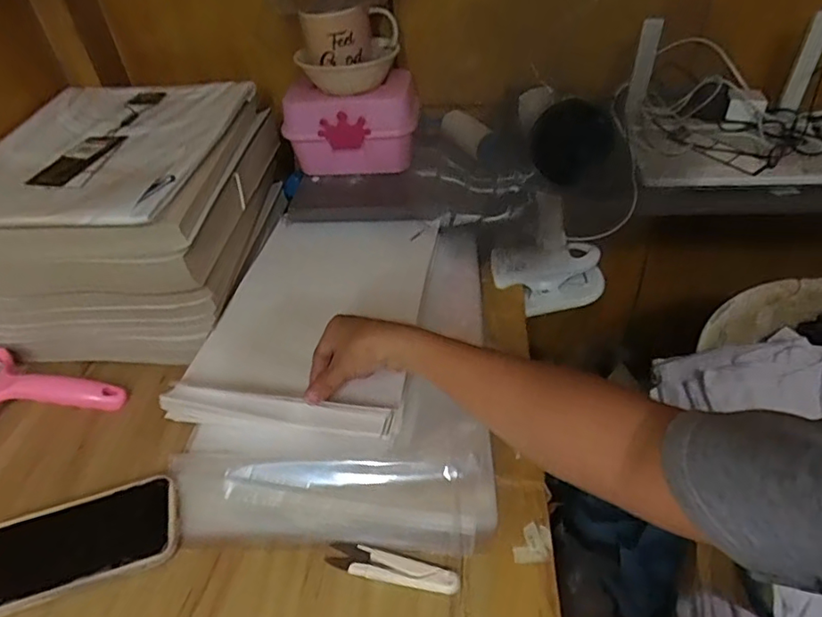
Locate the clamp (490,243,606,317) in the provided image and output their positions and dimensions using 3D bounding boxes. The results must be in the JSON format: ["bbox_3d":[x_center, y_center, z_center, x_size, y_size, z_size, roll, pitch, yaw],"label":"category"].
[{"bbox_3d":[0.167,-0.036,0.691,0.136,0.059,0.054,-6,41,0],"label":"clamp"}]

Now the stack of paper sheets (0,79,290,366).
[{"bbox_3d":[-0.331,-0.123,0.697,0.267,0.180,0.328,-1,42,6],"label":"stack of paper sheets"}]

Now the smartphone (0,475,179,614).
[{"bbox_3d":[-0.276,0.192,0.462,0.163,0.014,0.079,-15,42,-10],"label":"smartphone"}]

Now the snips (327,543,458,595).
[{"bbox_3d":[-0.015,0.198,0.431,0.103,0.007,0.023,9,44,16],"label":"snips"}]

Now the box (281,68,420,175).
[{"bbox_3d":[-0.078,-0.241,0.753,0.176,0.104,0.077,1,42,8],"label":"box"}]

